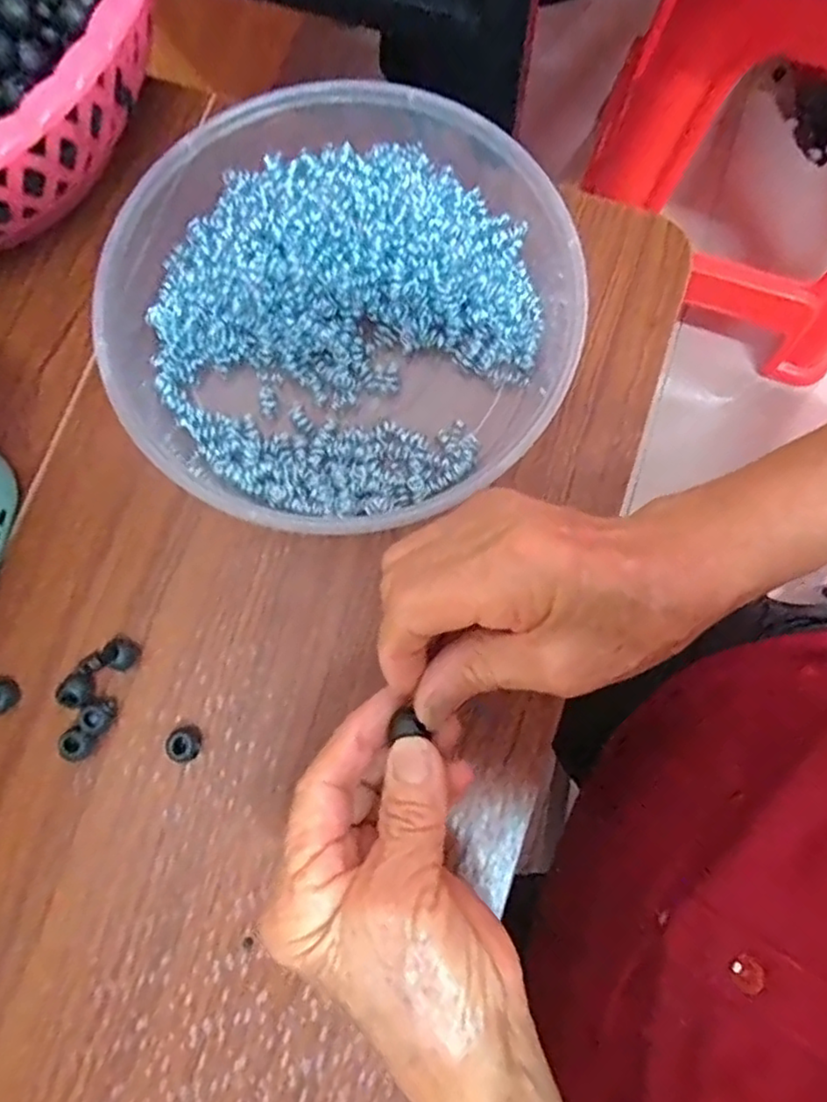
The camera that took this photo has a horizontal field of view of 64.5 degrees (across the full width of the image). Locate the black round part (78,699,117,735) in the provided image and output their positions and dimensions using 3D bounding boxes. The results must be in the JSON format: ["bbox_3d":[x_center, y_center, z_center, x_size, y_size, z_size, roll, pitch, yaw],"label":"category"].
[{"bbox_3d":[-0.147,0.078,0.307,0.013,0.012,0.013,0,79,1],"label":"black round part"}]

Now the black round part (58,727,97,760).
[{"bbox_3d":[-0.157,0.089,0.304,0.015,0.009,0.015,0,79,1],"label":"black round part"}]

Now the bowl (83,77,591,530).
[{"bbox_3d":[-0.037,-0.118,0.329,0.218,0.048,0.223,0,79,1],"label":"bowl"}]

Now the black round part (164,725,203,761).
[{"bbox_3d":[-0.106,0.089,0.304,0.012,0.017,0.016,-19,79,-2],"label":"black round part"}]

